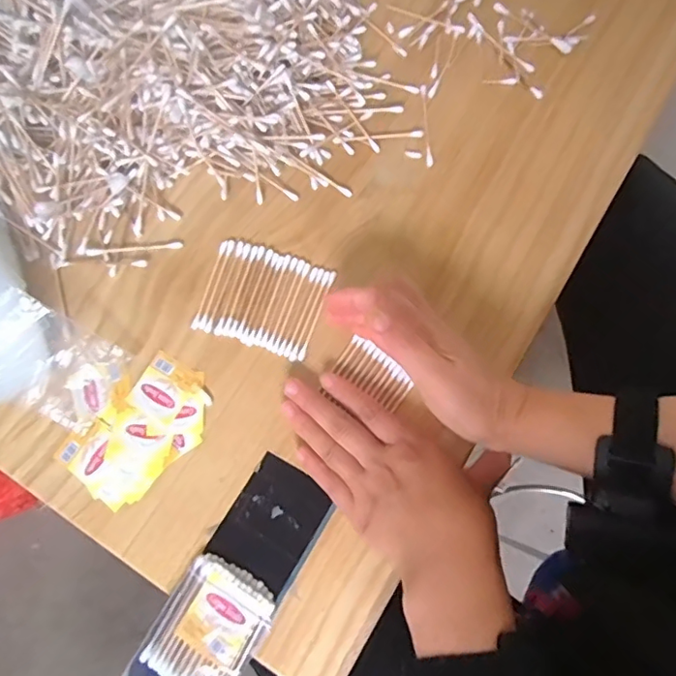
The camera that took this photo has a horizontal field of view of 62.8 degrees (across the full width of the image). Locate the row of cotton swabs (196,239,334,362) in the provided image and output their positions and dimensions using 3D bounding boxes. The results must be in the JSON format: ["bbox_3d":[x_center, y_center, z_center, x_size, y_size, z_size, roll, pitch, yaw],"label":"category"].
[{"bbox_3d":[-0.054,-0.030,0.405,0.085,0.004,0.073,18,76,7],"label":"row of cotton swabs"}]

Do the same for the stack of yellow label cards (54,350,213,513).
[{"bbox_3d":[-0.138,0.064,0.387,0.068,0.007,0.103,44,80,12],"label":"stack of yellow label cards"}]

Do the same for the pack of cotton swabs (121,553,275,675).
[{"bbox_3d":[-0.090,0.195,0.343,0.064,0.012,0.108,28,77,9],"label":"pack of cotton swabs"}]

